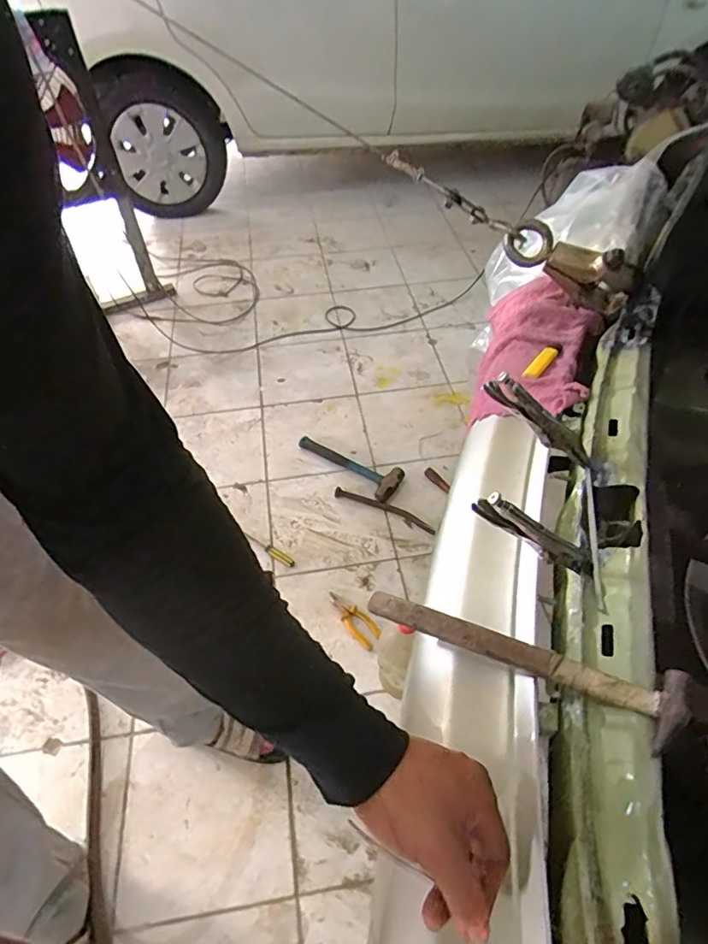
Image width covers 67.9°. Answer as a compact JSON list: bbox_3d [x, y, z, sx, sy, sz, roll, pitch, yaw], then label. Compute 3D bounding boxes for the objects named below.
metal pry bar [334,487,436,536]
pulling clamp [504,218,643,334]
[{"bbox_3d":[0.079,0.096,1.374,0.282,0.015,0.031,19,53,15],"label":"metal pry bar"},{"bbox_3d":[0.313,-0.298,0.754,0.200,0.092,0.051,31,55,-4],"label":"pulling clamp"}]

